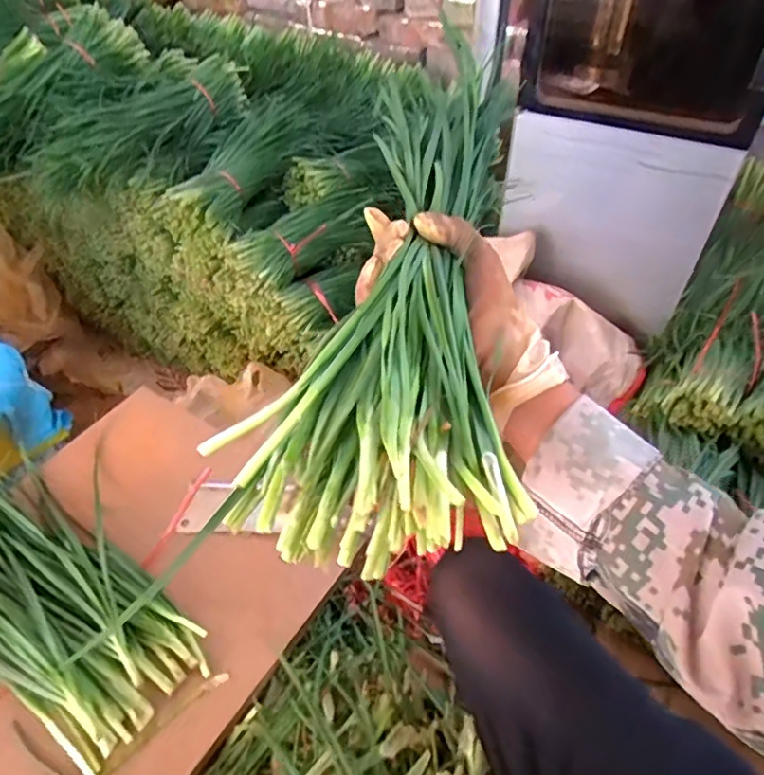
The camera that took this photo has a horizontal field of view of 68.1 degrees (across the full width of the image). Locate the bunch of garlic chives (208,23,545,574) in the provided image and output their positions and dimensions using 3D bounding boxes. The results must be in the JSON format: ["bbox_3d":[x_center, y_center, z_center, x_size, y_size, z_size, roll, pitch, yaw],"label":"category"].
[{"bbox_3d":[0.035,-0.097,0.388,0.149,0.059,0.411,9,56,10],"label":"bunch of garlic chives"}]

